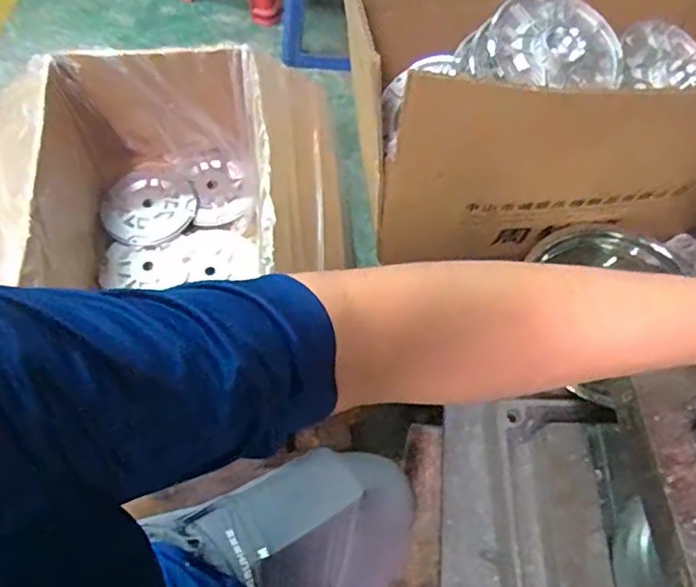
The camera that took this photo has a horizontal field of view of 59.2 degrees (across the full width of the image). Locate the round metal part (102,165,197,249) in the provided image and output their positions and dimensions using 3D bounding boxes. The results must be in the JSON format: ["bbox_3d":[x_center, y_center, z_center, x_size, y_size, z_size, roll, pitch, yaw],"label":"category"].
[{"bbox_3d":[-0.294,-0.134,0.916,0.115,0.025,0.148,28,65,11],"label":"round metal part"}]

